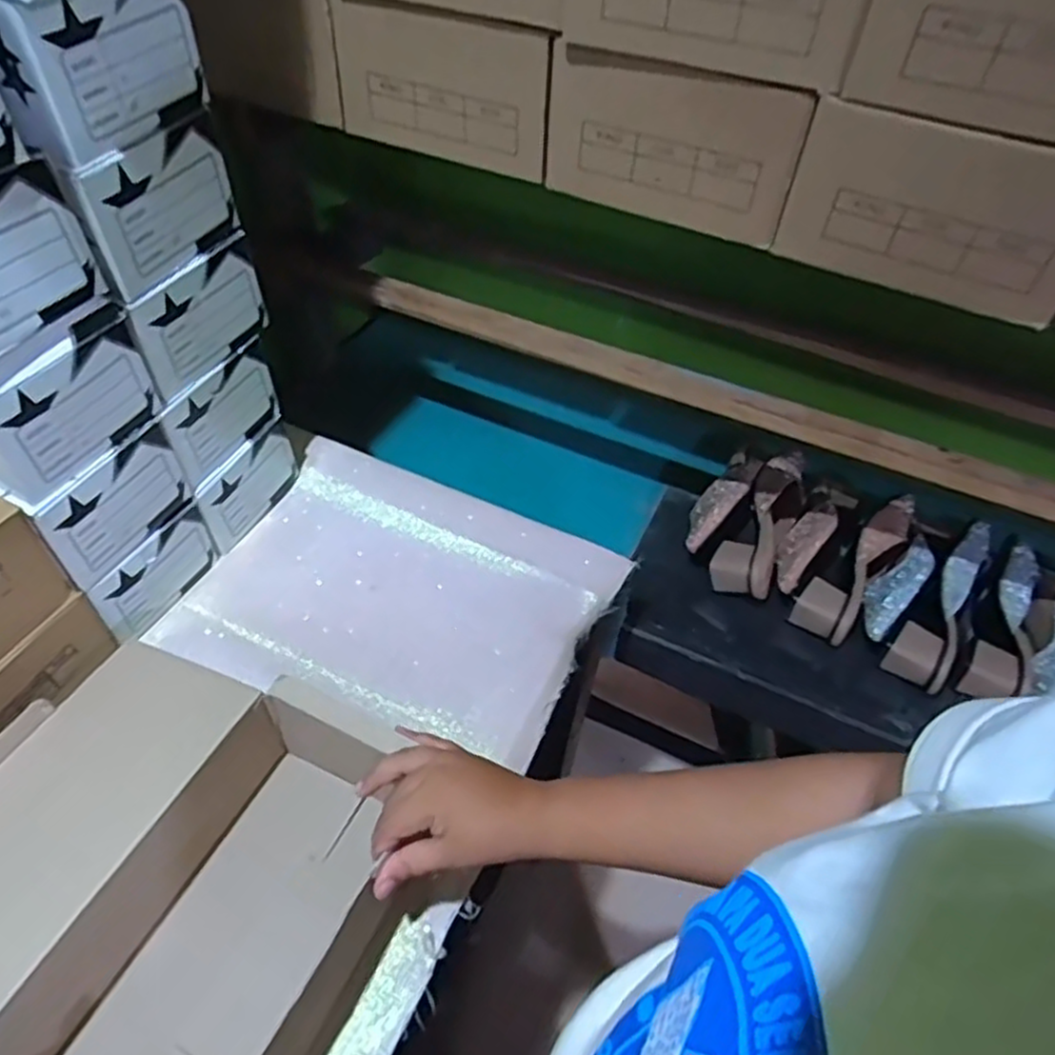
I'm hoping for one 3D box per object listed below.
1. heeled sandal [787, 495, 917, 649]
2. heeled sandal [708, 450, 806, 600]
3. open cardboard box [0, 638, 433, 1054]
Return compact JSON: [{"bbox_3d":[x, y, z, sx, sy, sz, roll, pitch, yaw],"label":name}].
[{"bbox_3d":[0.391,0.036,0.865,0.064,0.063,0.222,32,53,22],"label":"heeled sandal"},{"bbox_3d":[0.293,-0.011,0.900,0.071,0.065,0.228,24,50,17],"label":"heeled sandal"},{"bbox_3d":[-0.245,0.239,0.486,0.290,0.101,0.293,22,50,15],"label":"open cardboard box"}]

